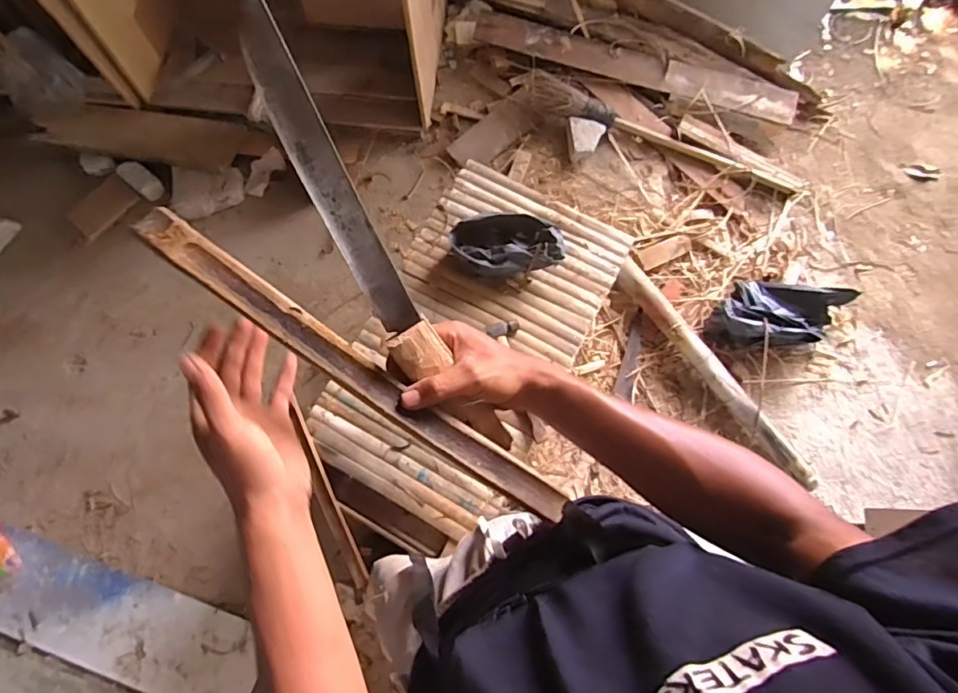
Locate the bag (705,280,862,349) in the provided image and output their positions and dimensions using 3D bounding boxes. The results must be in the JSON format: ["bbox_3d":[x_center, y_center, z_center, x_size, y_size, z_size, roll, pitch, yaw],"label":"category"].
[{"bbox_3d":[0.864,-0.105,1.546,0.419,0.123,0.219,-8,75,-3],"label":"bag"}]

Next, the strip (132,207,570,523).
[{"bbox_3d":[-0.094,0.023,0.428,0.394,0.013,0.035,36,79,-5],"label":"strip"}]

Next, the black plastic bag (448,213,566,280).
[{"bbox_3d":[0.056,-0.211,1.085,0.225,0.068,0.128,2,73,1],"label":"black plastic bag"}]

